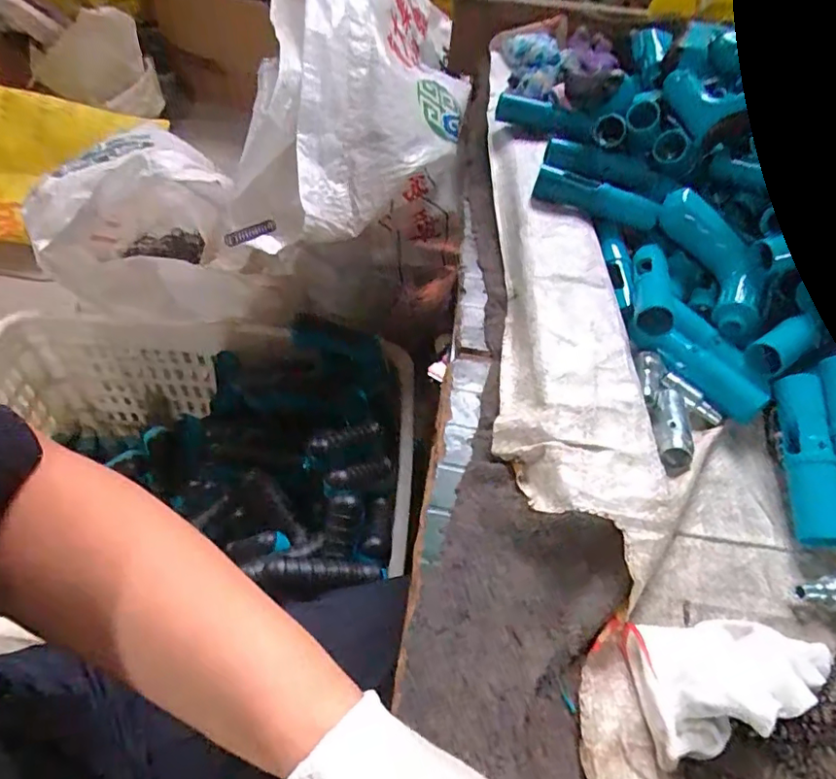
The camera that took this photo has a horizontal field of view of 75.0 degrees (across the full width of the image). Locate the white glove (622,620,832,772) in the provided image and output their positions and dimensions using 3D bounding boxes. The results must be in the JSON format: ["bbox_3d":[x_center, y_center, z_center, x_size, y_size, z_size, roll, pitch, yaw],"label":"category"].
[{"bbox_3d":[0.173,0.153,0.290,0.102,0.044,0.066,-2,51,-7],"label":"white glove"}]

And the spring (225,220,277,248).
[{"bbox_3d":[-0.169,-0.161,0.558,0.016,0.012,0.084,14,30,11],"label":"spring"}]

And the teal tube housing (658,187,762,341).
[{"bbox_3d":[0.256,-0.110,0.471,0.049,0.029,0.144,-11,67,-8],"label":"teal tube housing"}]

